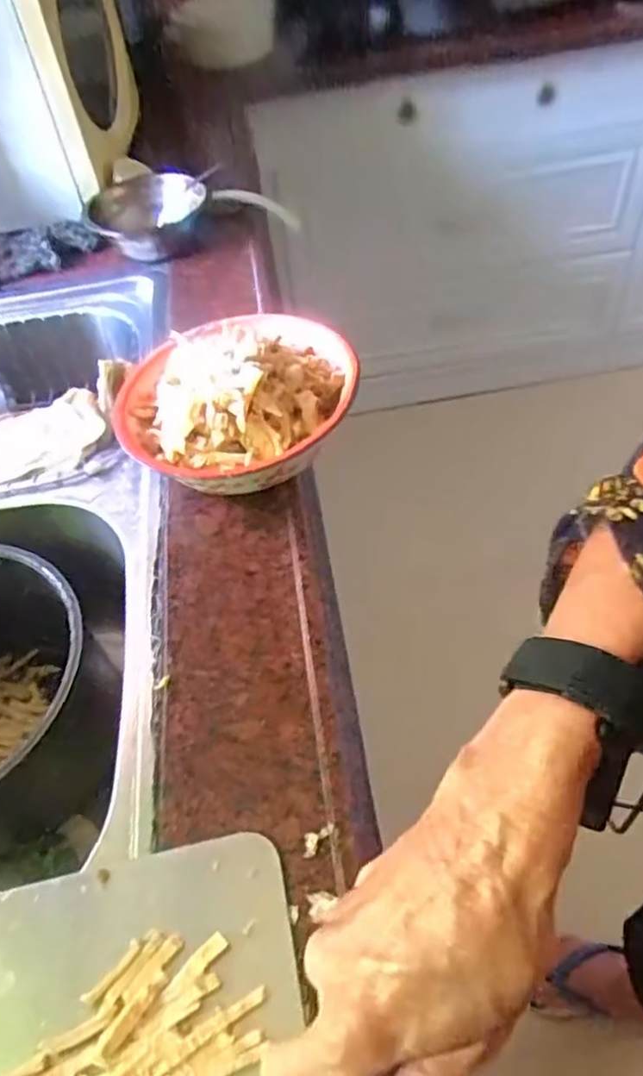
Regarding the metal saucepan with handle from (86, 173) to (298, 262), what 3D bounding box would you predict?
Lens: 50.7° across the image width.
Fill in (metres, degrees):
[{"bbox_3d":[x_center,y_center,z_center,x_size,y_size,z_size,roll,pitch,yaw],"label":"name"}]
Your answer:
[{"bbox_3d":[-0.144,-0.403,0.828,0.271,0.069,0.094,-14,48,-23],"label":"metal saucepan with handle"}]

